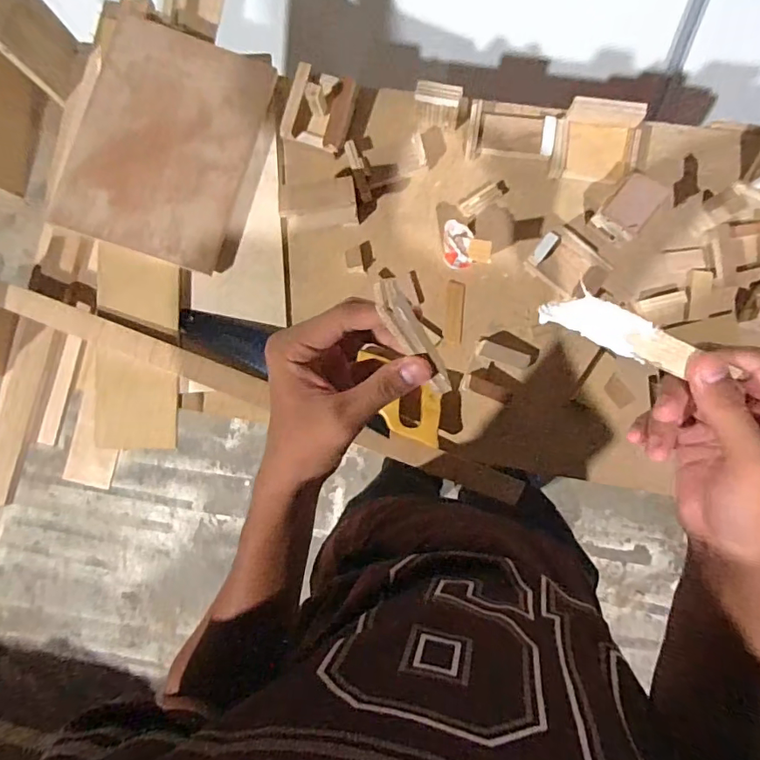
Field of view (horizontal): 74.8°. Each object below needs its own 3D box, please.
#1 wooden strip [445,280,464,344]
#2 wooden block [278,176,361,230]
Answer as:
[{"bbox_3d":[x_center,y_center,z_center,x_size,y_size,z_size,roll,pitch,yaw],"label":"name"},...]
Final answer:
[{"bbox_3d":[0.110,-0.100,0.735,0.023,0.006,0.091,4,89,5],"label":"wooden strip"},{"bbox_3d":[-0.084,-0.242,0.700,0.106,0.087,0.047,-3,89,5],"label":"wooden block"}]

